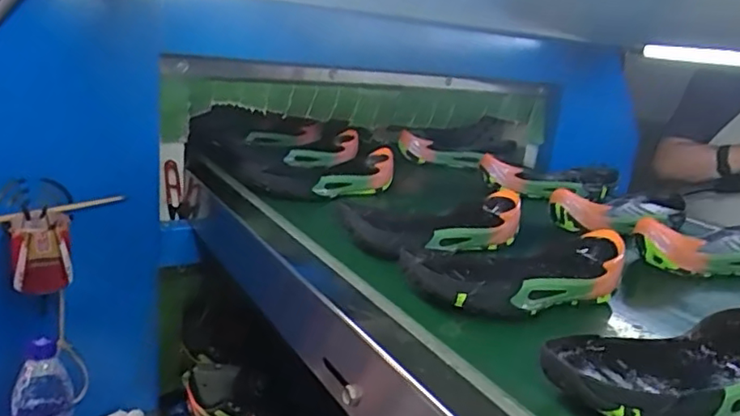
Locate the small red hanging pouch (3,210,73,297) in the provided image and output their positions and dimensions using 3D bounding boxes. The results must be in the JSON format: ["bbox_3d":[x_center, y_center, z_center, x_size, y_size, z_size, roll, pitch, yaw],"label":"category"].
[{"bbox_3d":[-0.420,0.058,0.750,0.072,0.089,0.071,0,14,-25],"label":"small red hanging pouch"}]

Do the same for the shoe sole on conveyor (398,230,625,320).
[{"bbox_3d":[0.136,0.061,0.571,0.237,0.055,0.112,-2,15,-29],"label":"shoe sole on conveyor"}]

